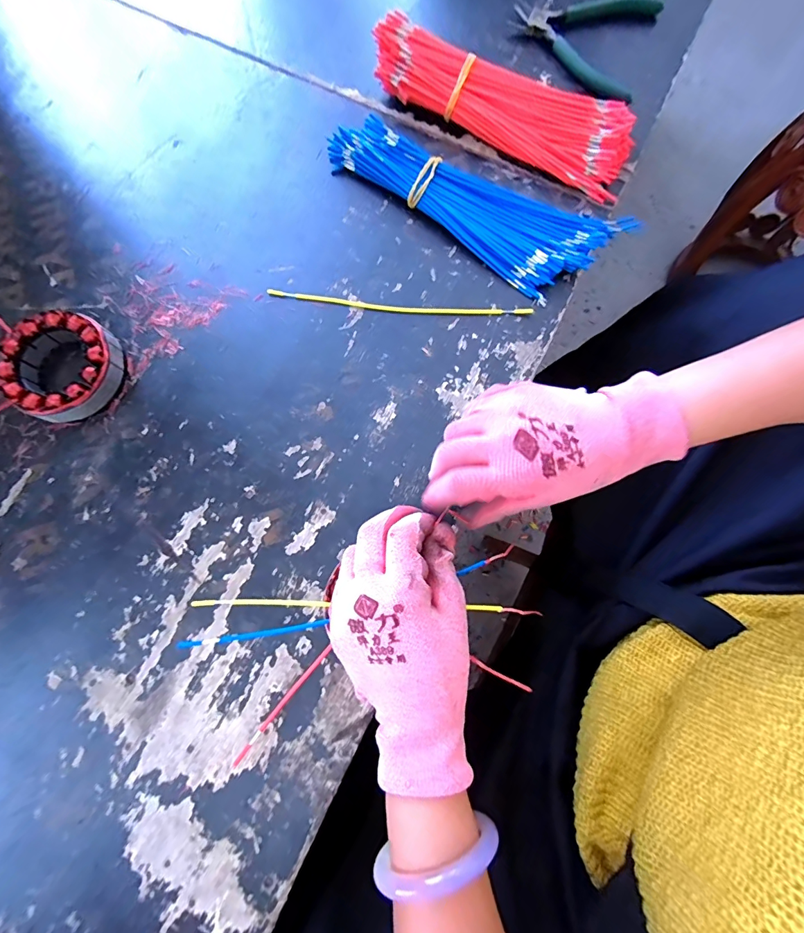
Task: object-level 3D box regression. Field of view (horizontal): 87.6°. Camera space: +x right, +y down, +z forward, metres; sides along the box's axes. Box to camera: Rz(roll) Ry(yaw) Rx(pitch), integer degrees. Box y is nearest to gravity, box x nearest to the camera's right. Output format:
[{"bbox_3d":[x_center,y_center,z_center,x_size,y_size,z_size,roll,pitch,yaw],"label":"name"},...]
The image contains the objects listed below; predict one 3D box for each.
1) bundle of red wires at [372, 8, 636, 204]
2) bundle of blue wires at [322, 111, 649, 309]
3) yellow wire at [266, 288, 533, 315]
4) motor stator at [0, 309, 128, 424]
[{"bbox_3d":[0.094,-0.336,0.386,0.252,0.041,0.076,29,79,6],"label":"bundle of red wires"},{"bbox_3d":[0.058,-0.240,0.377,0.262,0.021,0.098,30,80,6],"label":"bundle of blue wires"},{"bbox_3d":[-0.003,-0.140,0.365,0.227,0.004,0.013,6,84,3],"label":"yellow wire"},{"bbox_3d":[-0.275,-0.081,0.345,0.090,0.030,0.085,36,80,7],"label":"motor stator"}]

